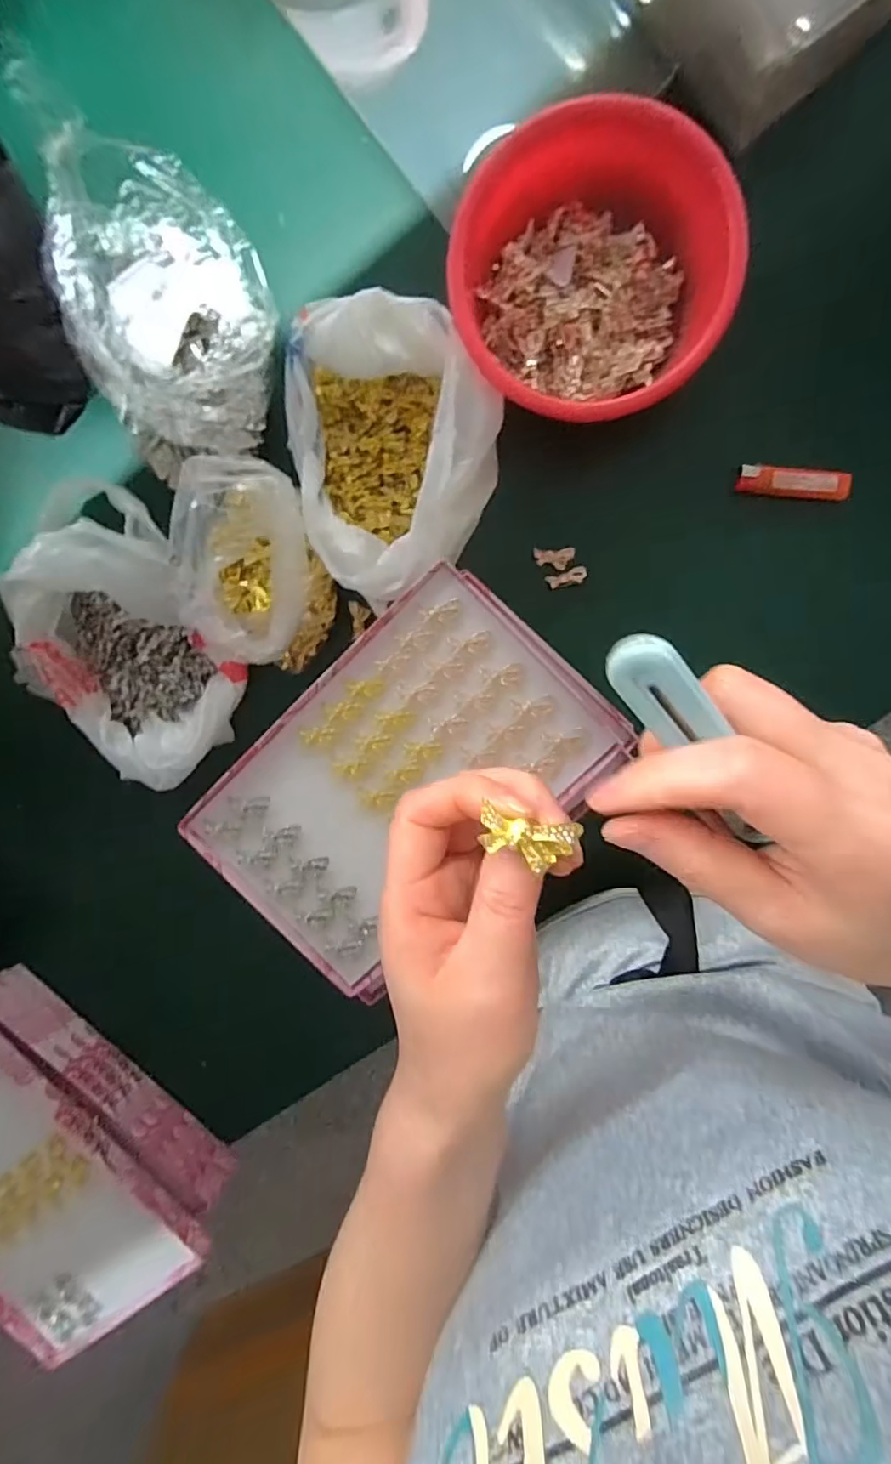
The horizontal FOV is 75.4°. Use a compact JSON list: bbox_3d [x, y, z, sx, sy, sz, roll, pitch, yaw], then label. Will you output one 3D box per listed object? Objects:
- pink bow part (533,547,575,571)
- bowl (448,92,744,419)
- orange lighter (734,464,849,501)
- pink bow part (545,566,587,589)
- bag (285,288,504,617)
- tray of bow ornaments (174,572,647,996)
[{"bbox_3d":[0.089,-0.142,0.471,0.033,0.005,0.017,0,98,4],"label":"pink bow part"},{"bbox_3d":[0.101,-0.319,0.412,0.188,0.067,0.173,1,98,4],"label":"bowl"},{"bbox_3d":[0.270,-0.193,0.447,0.083,0.007,0.020,6,98,3],"label":"orange lighter"},{"bbox_3d":[0.100,-0.126,0.472,0.033,0.007,0.013,-15,97,6],"label":"pink bow part"},{"bbox_3d":[-0.037,-0.209,0.442,0.152,0.055,0.205,-5,98,4],"label":"bag"},{"bbox_3d":[-0.031,0.038,0.437,0.299,0.024,0.194,-43,93,8],"label":"tray of bow ornaments"}]

